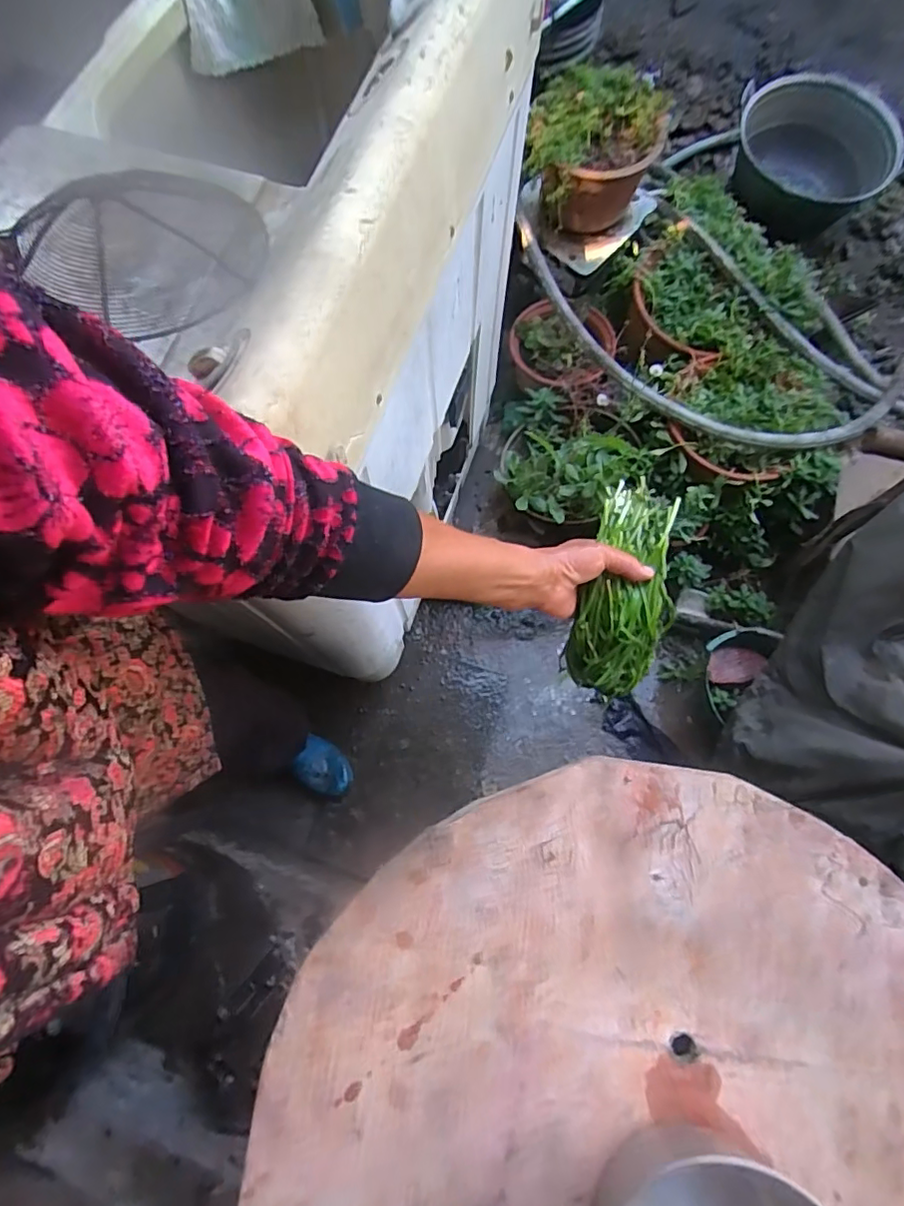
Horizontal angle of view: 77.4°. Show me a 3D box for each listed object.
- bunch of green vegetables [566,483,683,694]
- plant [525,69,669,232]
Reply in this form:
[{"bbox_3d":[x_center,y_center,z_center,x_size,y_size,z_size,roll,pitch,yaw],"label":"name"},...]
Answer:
[{"bbox_3d":[0.165,-0.009,0.531,0.084,0.045,0.194,10,94,3],"label":"bunch of green vegetables"},{"bbox_3d":[0.305,-0.950,1.205,0.242,0.217,0.281,22,77,6],"label":"plant"}]

